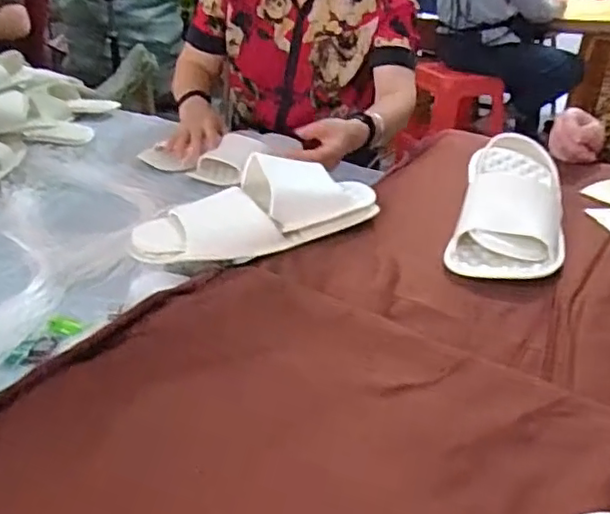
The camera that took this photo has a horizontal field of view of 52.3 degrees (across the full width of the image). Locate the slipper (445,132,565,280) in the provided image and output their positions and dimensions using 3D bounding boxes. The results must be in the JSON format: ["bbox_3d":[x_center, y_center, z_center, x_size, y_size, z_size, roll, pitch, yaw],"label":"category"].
[{"bbox_3d":[0.240,-0.075,0.706,0.112,0.088,0.288,12,29,16],"label":"slipper"}]

